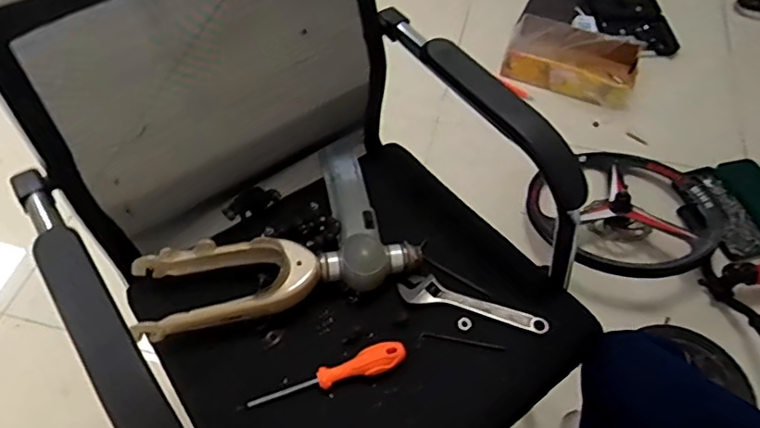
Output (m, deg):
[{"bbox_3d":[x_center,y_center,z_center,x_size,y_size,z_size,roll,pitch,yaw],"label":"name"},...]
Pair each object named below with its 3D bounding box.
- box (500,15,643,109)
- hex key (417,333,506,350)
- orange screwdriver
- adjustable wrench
[{"bbox_3d":[0.543,-0.432,1.632,0.365,0.096,0.231,21,56,10],"label":"box"},{"bbox_3d":[0.100,0.156,0.707,0.106,0.010,0.019,2,55,2],"label":"hex key"},{"bbox_3d":[-0.059,0.192,0.675,0.185,0.032,0.032,-18,57,-12],"label":"orange screwdriver"},{"bbox_3d":[0.119,0.113,0.738,0.187,0.017,0.042,13,56,9],"label":"adjustable wrench"}]

